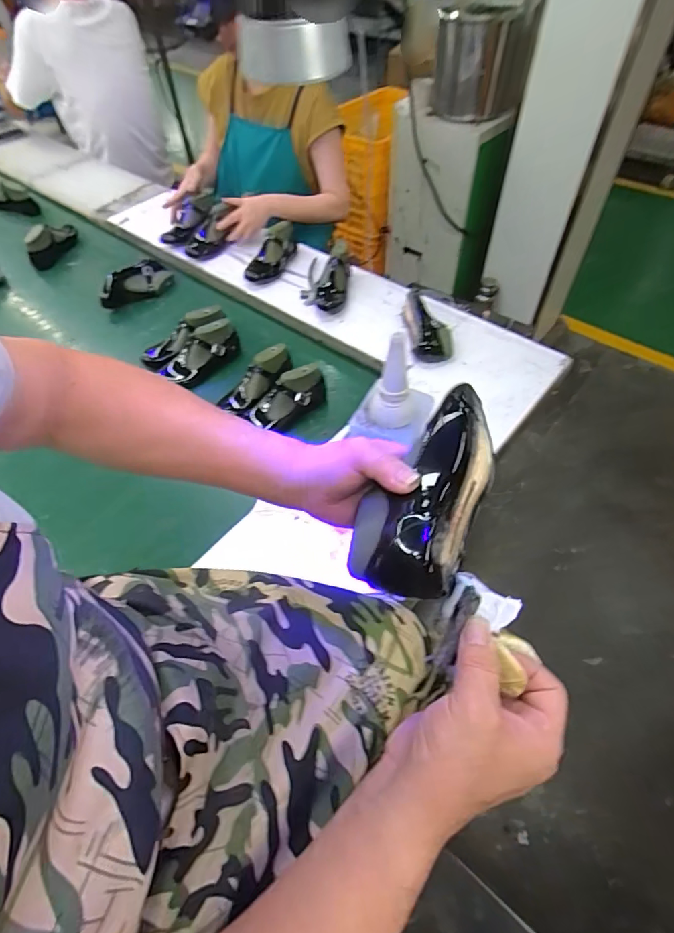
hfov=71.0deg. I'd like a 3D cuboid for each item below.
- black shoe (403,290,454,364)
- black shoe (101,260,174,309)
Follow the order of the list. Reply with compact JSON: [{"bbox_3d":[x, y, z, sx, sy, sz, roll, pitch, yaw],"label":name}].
[{"bbox_3d":[0.192,-0.303,1.015,0.087,0.058,0.194,-5,52,-2],"label":"black shoe"},{"bbox_3d":[-0.526,-0.475,1.228,0.106,0.068,0.202,35,61,25],"label":"black shoe"}]

